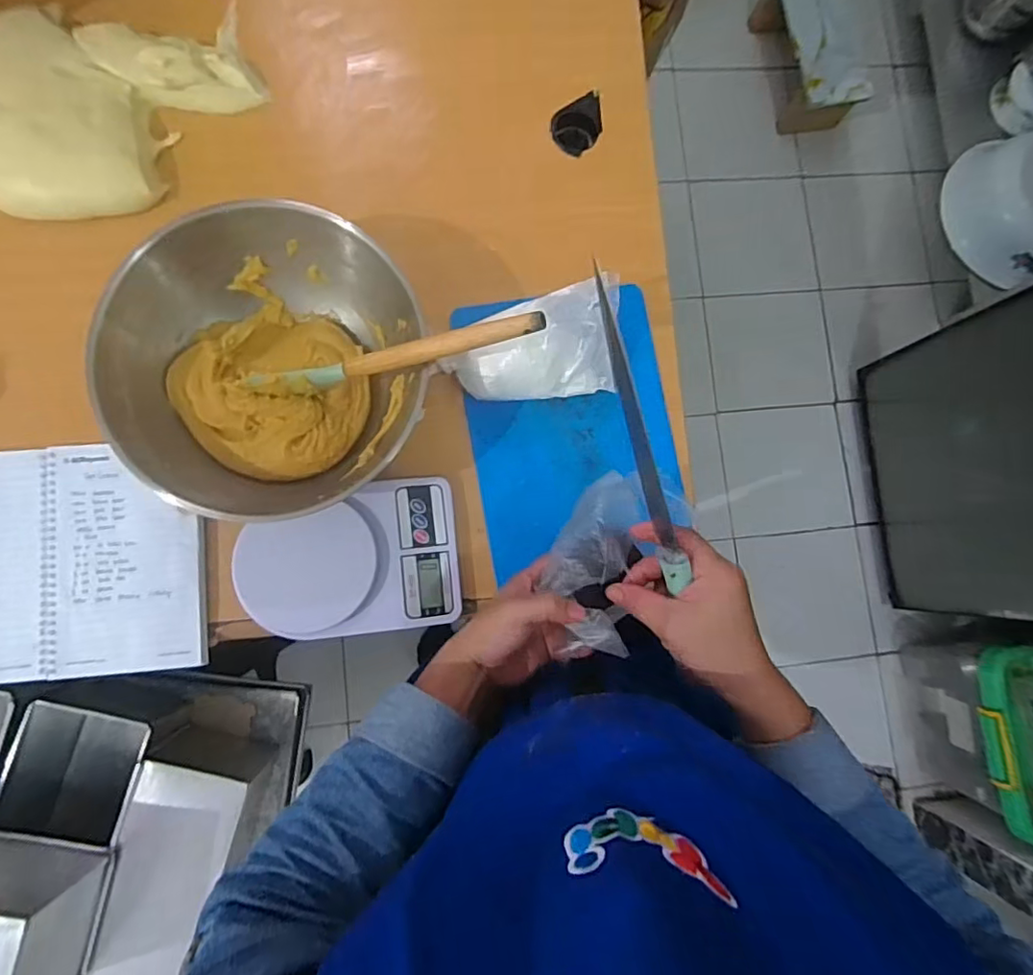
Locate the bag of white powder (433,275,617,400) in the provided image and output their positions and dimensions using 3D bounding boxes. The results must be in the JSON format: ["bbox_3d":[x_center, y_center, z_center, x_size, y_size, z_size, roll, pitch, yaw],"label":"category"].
[{"bbox_3d":[0.013,-0.134,0.554,0.172,0.069,0.091,-7,83,-6],"label":"bag of white powder"}]

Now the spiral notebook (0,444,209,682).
[{"bbox_3d":[-0.424,0.068,0.531,0.264,0.021,0.207,-4,83,-6],"label":"spiral notebook"}]

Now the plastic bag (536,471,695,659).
[{"bbox_3d":[0.070,0.048,0.420,0.079,0.032,0.129,32,81,0],"label":"plastic bag"}]

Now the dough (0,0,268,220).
[{"bbox_3d":[-0.417,-0.385,0.567,0.277,0.042,0.217,-42,88,-9],"label":"dough"}]

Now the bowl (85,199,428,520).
[{"bbox_3d":[-0.220,-0.105,0.514,0.254,0.100,0.252,1,82,-5],"label":"bowl"}]

